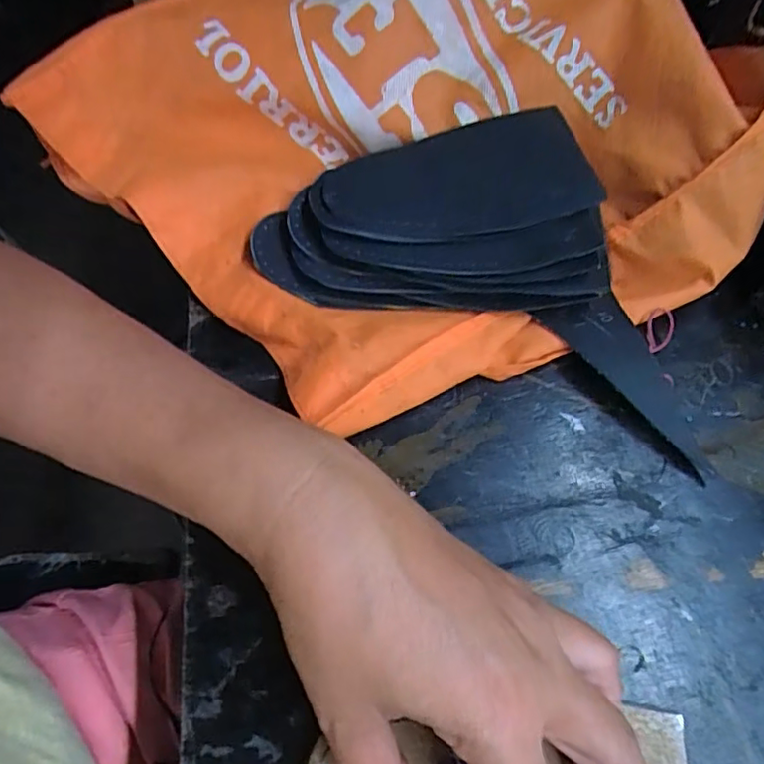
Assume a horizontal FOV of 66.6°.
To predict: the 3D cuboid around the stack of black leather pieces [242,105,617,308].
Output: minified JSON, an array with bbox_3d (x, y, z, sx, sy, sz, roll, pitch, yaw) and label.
[{"bbox_3d":[0.023,-0.098,0.326,0.182,0.037,0.114,2,60,3],"label":"stack of black leather pieces"}]

